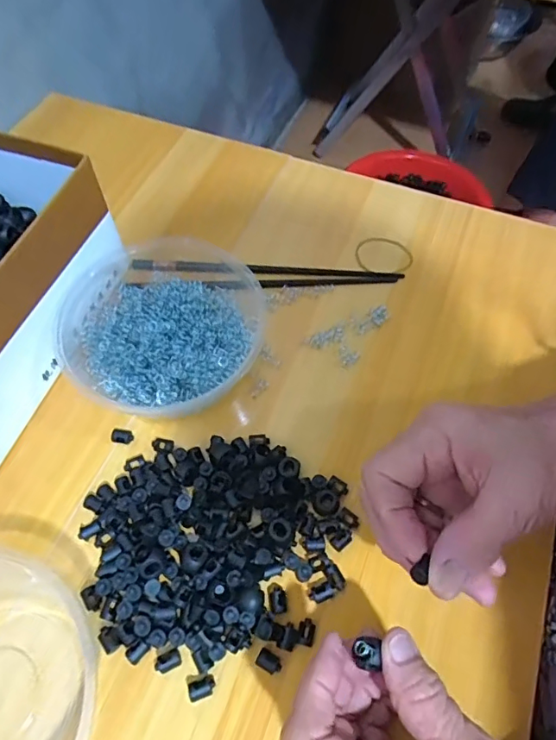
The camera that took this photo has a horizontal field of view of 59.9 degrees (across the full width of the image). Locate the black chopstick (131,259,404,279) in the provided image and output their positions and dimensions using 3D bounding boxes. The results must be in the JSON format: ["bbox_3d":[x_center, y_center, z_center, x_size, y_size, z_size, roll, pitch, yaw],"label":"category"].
[{"bbox_3d":[-0.010,-0.089,0.423,0.234,0.006,0.011,2,61,0],"label":"black chopstick"}]

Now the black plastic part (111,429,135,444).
[{"bbox_3d":[-0.112,0.048,0.347,0.016,0.009,0.011,14,62,6],"label":"black plastic part"}]

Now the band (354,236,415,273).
[{"bbox_3d":[0.096,-0.104,0.438,0.052,0.004,0.041,0,61,-1],"label":"band"}]

